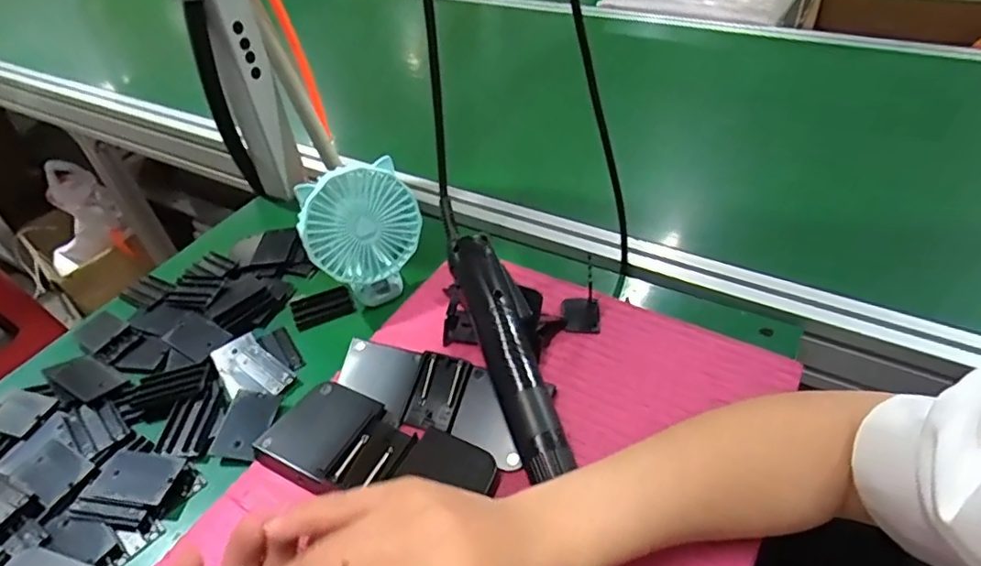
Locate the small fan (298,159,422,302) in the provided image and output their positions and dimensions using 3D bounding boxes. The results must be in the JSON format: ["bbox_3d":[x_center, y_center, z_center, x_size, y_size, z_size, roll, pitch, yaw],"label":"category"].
[{"bbox_3d":[-0.109,-0.039,0.496,0.098,0.122,0.041,-23,46,-19],"label":"small fan"}]

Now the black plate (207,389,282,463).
[{"bbox_3d":[-0.189,0.108,0.438,0.035,0.004,0.056,10,50,1],"label":"black plate"}]

